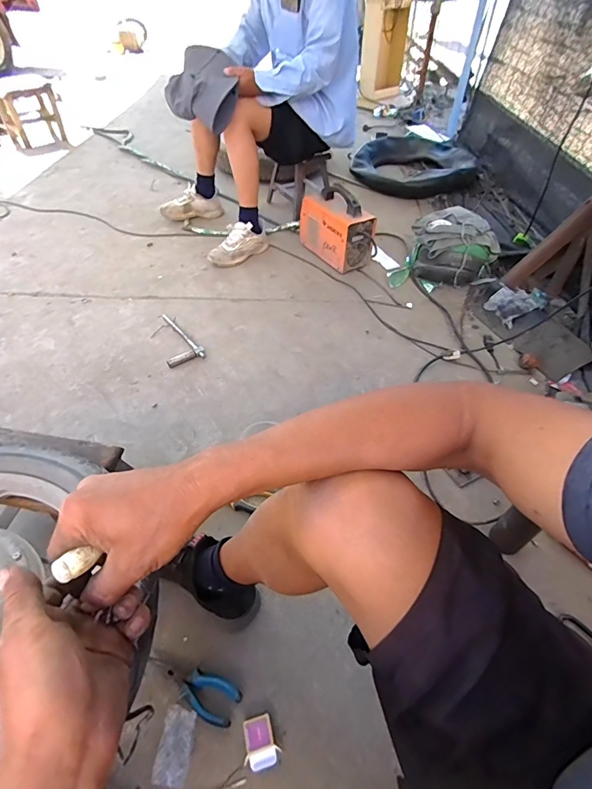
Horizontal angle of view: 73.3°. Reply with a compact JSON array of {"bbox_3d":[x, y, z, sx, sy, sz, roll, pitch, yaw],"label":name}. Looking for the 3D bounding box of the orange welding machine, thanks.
[{"bbox_3d":[0.153,-0.621,1.461,0.149,0.227,0.287,-24,54,-21],"label":"orange welding machine"}]

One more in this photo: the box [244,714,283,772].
[{"bbox_3d":[-0.052,0.505,0.578,0.046,0.016,0.059,-12,51,-12],"label":"box"}]

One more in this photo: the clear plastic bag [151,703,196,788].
[{"bbox_3d":[-0.175,0.506,0.576,0.046,0.013,0.087,4,49,2],"label":"clear plastic bag"}]

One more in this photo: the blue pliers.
[{"bbox_3d":[-0.163,0.455,0.624,0.154,0.009,0.055,19,51,15],"label":"blue pliers"}]

